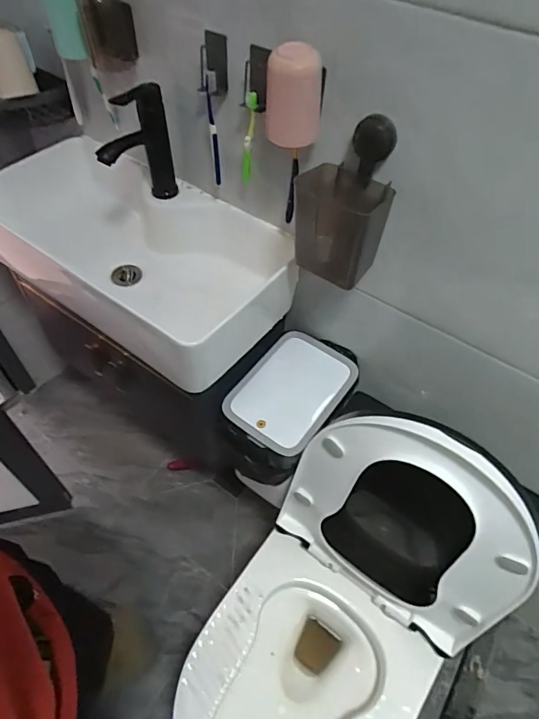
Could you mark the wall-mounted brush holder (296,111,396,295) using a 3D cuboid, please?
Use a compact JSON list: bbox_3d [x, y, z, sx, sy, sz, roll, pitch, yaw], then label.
[{"bbox_3d":[0.105,-0.214,0.651,0.132,0.197,0.105,12,53,7],"label":"wall-mounted brush holder"}]

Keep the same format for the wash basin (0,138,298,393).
[{"bbox_3d":[-0.263,-0.203,0.879,0.580,0.177,0.296,30,57,20],"label":"wash basin"}]

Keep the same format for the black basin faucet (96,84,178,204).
[{"bbox_3d":[-0.222,-0.342,0.769,0.041,0.177,0.142,32,58,21],"label":"black basin faucet"}]

